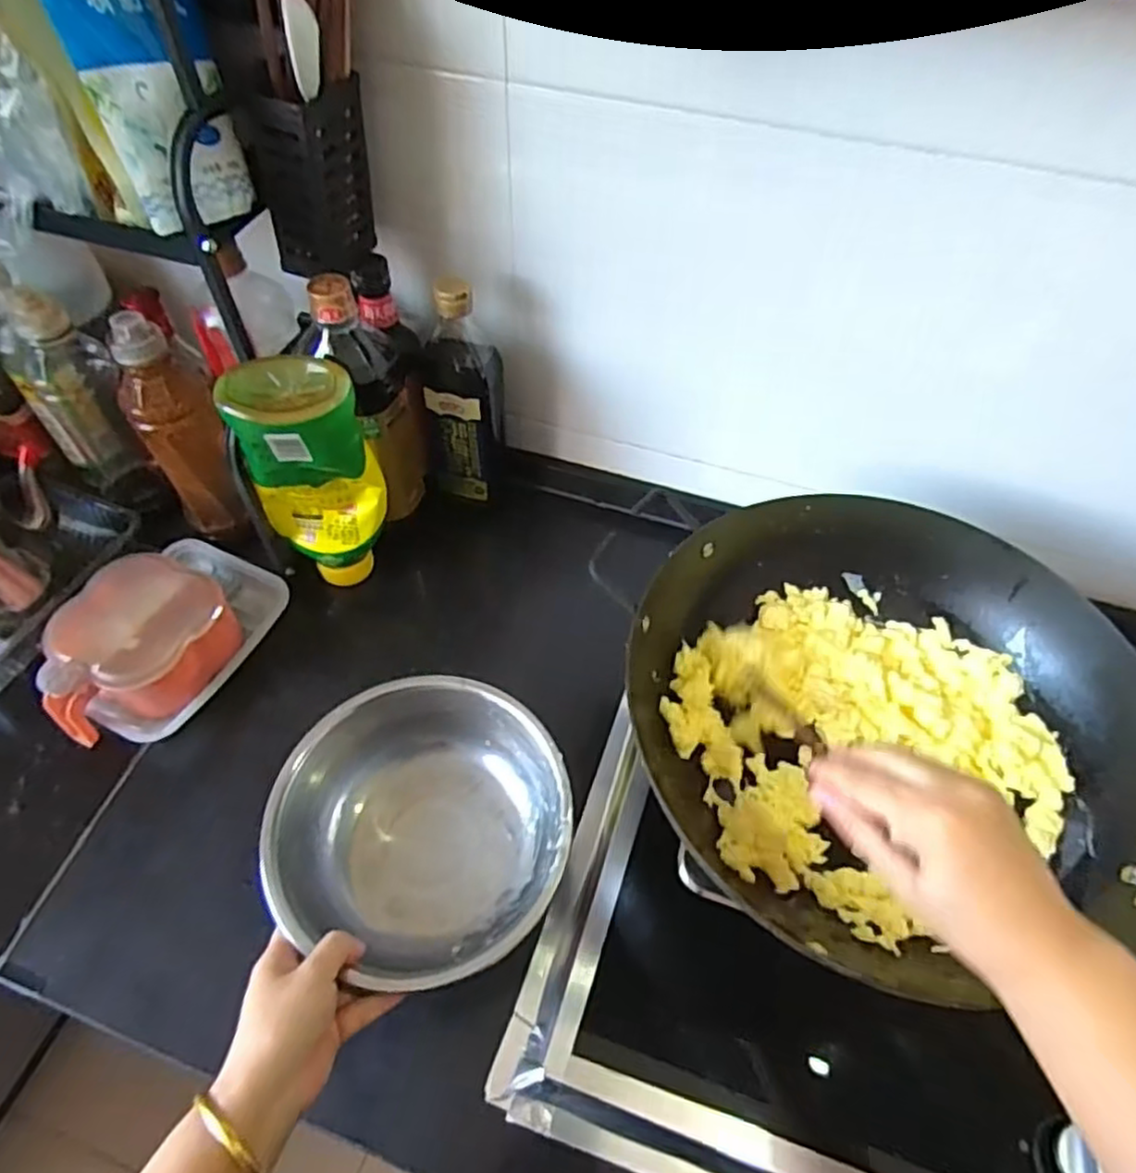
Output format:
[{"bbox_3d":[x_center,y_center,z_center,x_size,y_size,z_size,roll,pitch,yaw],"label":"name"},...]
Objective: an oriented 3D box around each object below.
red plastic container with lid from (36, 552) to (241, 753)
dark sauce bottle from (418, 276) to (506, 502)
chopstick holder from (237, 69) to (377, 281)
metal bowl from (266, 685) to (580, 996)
[{"bbox_3d":[-0.374,0.052,0.608,0.136,0.067,0.154,37,61,22],"label":"red plastic container with lid"},{"bbox_3d":[-0.098,-0.177,0.653,0.077,0.215,0.068,-6,54,-6],"label":"dark sauce bottle"},{"bbox_3d":[-0.191,-0.309,0.535,0.052,0.135,0.091,22,55,8],"label":"chopstick holder"},{"bbox_3d":[-0.103,0.177,0.504,0.197,0.091,0.190,1,54,-1],"label":"metal bowl"}]

